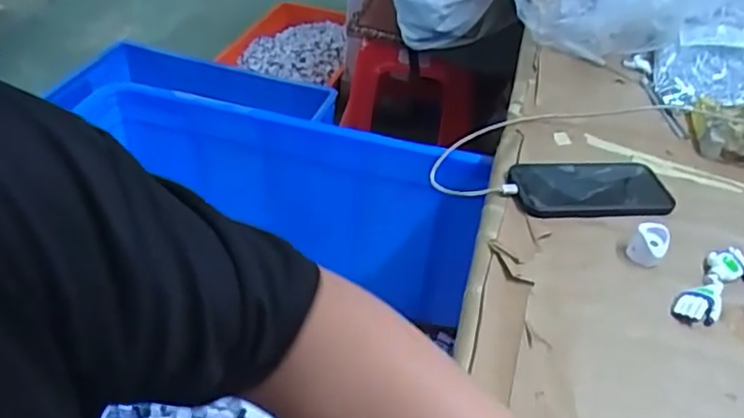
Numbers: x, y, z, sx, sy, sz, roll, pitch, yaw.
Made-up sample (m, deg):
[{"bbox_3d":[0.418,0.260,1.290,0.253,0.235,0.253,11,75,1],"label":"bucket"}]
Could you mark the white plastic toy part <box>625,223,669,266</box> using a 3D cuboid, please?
[{"bbox_3d":[0.255,0.033,0.564,0.029,0.033,0.028,29,46,24],"label":"white plastic toy part"}]

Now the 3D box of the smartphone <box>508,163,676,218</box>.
[{"bbox_3d":[0.227,-0.023,0.639,0.161,0.016,0.074,-1,42,-8],"label":"smartphone"}]

